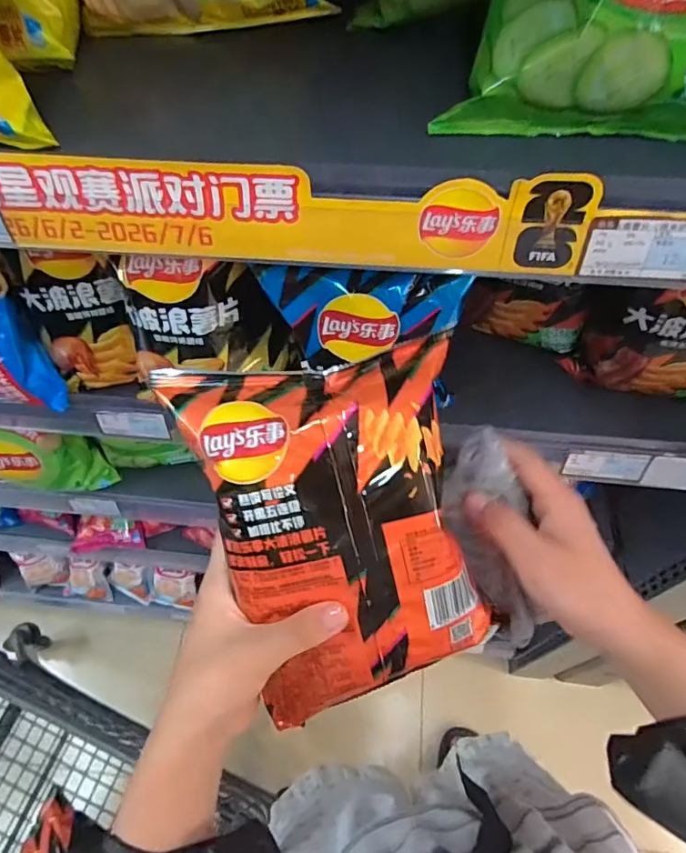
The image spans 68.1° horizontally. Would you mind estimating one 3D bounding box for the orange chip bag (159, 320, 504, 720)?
[{"bbox_3d":[-0.002,0.060,0.281,0.144,0.044,0.191,-8,99,-2],"label":"orange chip bag"}]

